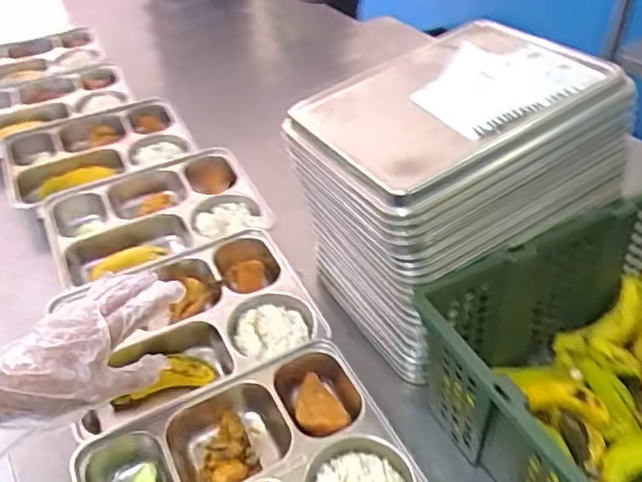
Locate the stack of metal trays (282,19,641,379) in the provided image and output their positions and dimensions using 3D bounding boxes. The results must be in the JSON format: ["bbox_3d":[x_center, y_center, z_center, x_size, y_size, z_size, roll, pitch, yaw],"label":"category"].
[{"bbox_3d":[0.135,-0.046,0.674,0.285,0.274,0.228,-18,42,-19],"label":"stack of metal trays"}]

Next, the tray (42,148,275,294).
[{"bbox_3d":[-0.229,-0.034,0.854,0.278,0.044,0.219,-19,43,-20],"label":"tray"}]

